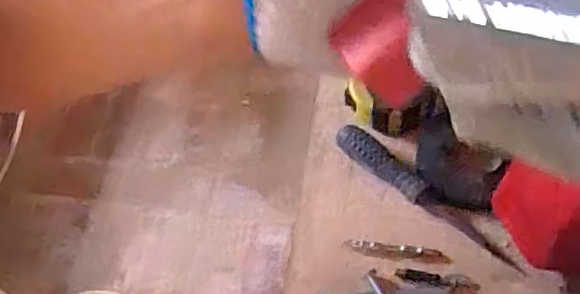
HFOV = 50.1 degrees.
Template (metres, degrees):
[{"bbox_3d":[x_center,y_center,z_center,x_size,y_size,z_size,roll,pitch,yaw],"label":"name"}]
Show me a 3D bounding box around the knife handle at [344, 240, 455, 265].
[{"bbox_3d":[0.072,0.072,0.418,0.069,0.006,0.011,6,58,12],"label":"knife handle"}]

